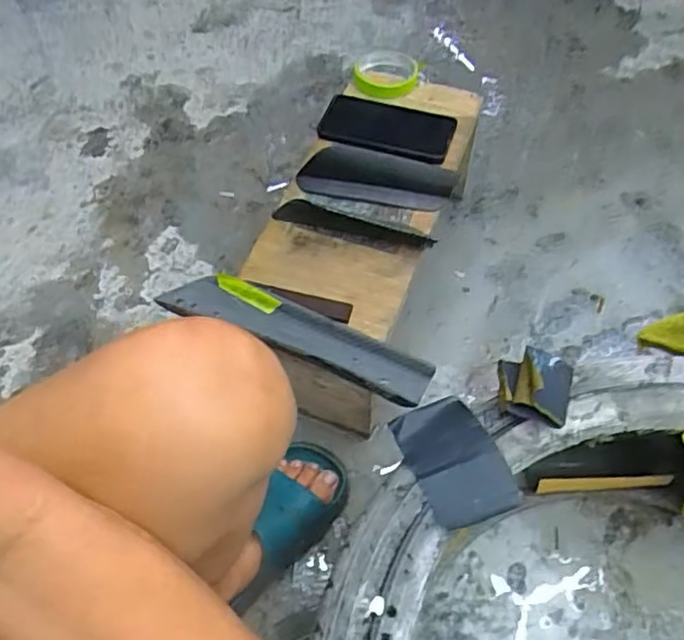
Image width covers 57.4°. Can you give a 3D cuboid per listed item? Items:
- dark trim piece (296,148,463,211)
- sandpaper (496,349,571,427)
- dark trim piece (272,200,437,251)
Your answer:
[{"bbox_3d":[0.041,-0.164,0.736,0.182,0.039,0.056,13,59,11],"label":"dark trim piece"},{"bbox_3d":[0.165,0.053,0.532,0.062,0.035,0.074,14,59,12],"label":"sandpaper"},{"bbox_3d":[0.012,-0.105,0.698,0.182,0.027,0.012,15,29,8],"label":"dark trim piece"}]

